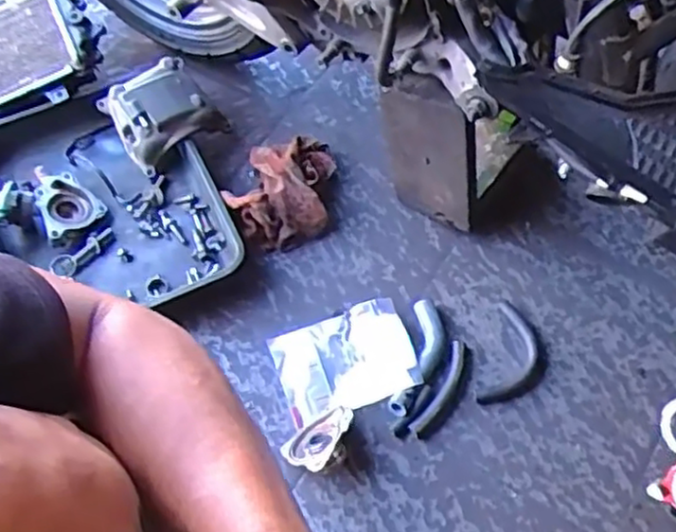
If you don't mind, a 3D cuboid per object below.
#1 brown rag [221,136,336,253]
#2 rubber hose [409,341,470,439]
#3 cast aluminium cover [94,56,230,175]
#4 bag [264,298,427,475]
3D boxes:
[{"bbox_3d":[-0.066,-0.098,0.920,0.125,0.054,0.163,17,61,11],"label":"brown rag"},{"bbox_3d":[0.120,0.138,0.798,0.032,0.008,0.120,23,63,15],"label":"rubber hose"},{"bbox_3d":[-0.229,-0.201,0.958,0.136,0.093,0.109,-28,64,-14],"label":"cast aluminium cover"},{"bbox_3d":[0.009,0.128,0.793,0.169,0.044,0.169,-18,60,-9],"label":"bag"}]

